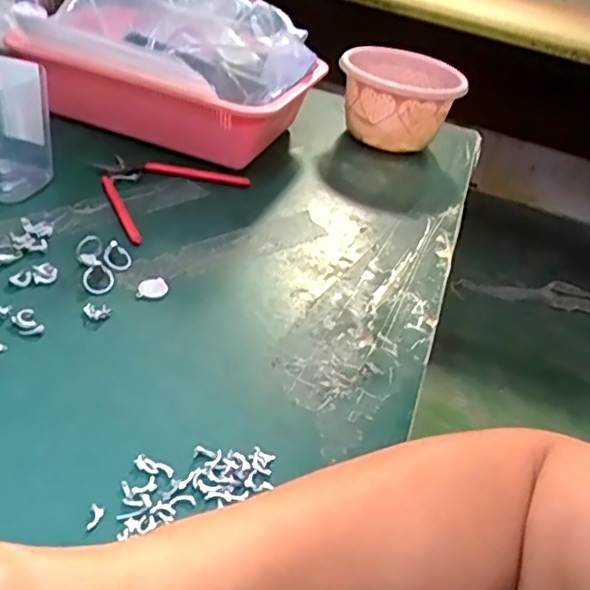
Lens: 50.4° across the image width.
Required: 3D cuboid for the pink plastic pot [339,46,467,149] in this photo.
[{"bbox_3d":[0.120,-0.221,0.741,0.139,0.101,0.118,11,35,0],"label":"pink plastic pot"}]

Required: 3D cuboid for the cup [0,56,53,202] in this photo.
[{"bbox_3d":[-0.256,-0.139,0.535,0.064,0.104,0.085,18,37,10],"label":"cup"}]

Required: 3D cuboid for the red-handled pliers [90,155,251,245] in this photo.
[{"bbox_3d":[-0.137,-0.104,0.589,0.118,0.015,0.152,28,38,22],"label":"red-handled pliers"}]

